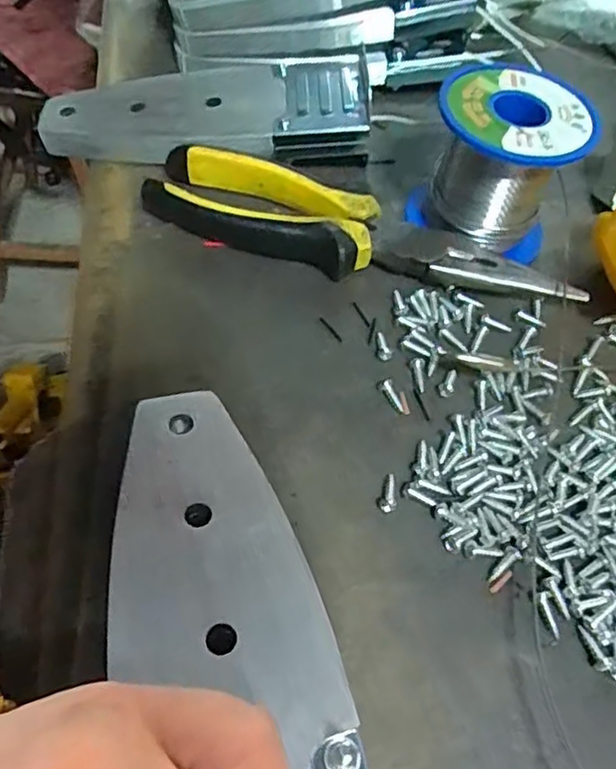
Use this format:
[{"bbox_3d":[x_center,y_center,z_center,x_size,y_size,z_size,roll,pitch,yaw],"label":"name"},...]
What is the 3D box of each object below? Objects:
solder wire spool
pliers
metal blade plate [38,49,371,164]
[{"bbox_3d":[0.085,-0.099,0.286,0.064,0.058,0.064,2,57,-3],"label":"solder wire spool"},{"bbox_3d":[0.018,-0.064,0.280,0.189,0.021,0.039,20,58,9],"label":"pliers"},{"bbox_3d":[-0.050,-0.139,0.320,0.160,0.015,0.070,-6,57,-2],"label":"metal blade plate"}]

